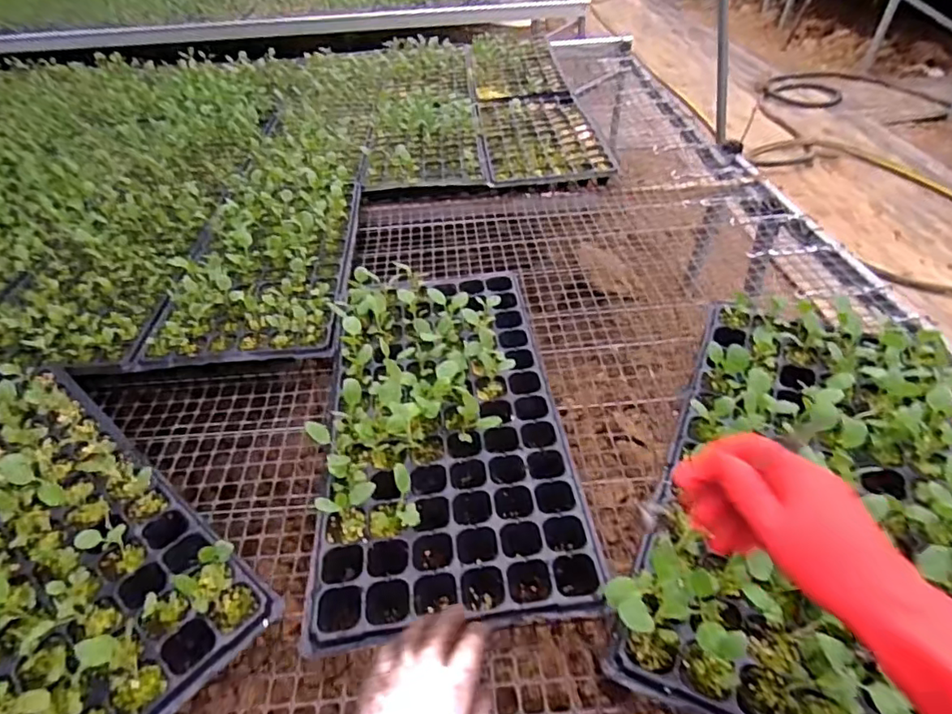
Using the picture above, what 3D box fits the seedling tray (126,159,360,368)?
[{"bbox_3d":[-0.366,-0.217,0.976,0.274,0.050,0.599,-5,45,-2],"label":"seedling tray"}]

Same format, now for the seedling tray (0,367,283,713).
[{"bbox_3d":[-0.488,0.181,0.566,0.582,0.068,0.275,29,54,28],"label":"seedling tray"}]

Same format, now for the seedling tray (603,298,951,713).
[{"bbox_3d":[0.344,0.120,0.545,0.283,0.067,0.513,22,50,23],"label":"seedling tray"}]

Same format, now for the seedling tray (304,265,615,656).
[{"bbox_3d":[-0.040,0.063,0.672,0.279,0.081,0.520,-6,45,-3],"label":"seedling tray"}]

